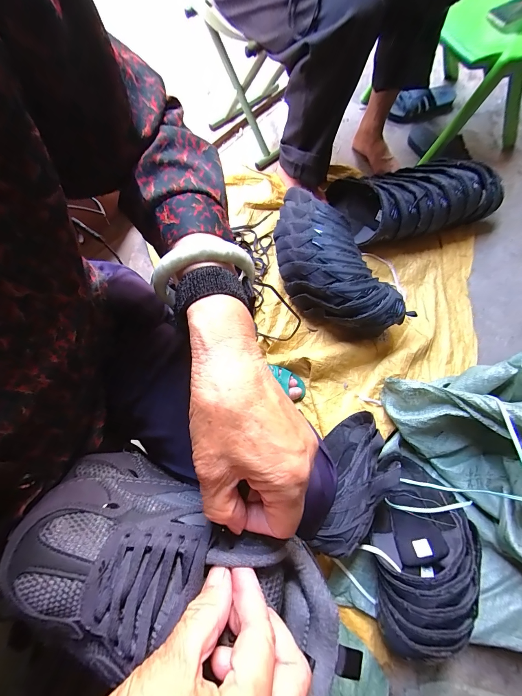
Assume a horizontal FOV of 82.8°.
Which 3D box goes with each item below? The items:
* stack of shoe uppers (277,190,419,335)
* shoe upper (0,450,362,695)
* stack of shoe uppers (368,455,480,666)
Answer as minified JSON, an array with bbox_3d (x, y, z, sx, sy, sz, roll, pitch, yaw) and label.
[{"bbox_3d":[0.146,-0.207,0.714,0.188,0.115,0.445,-36,76,-10],"label":"stack of shoe uppers"},{"bbox_3d":[-0.058,0.167,0.218,0.226,0.077,0.107,15,74,7],"label":"shoe upper"},{"bbox_3d":[0.290,0.381,0.553,0.167,0.143,0.312,21,75,6],"label":"stack of shoe uppers"}]

